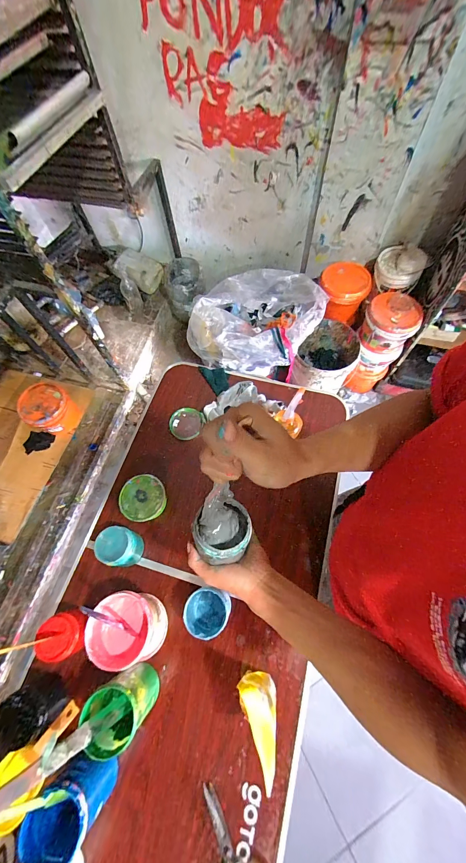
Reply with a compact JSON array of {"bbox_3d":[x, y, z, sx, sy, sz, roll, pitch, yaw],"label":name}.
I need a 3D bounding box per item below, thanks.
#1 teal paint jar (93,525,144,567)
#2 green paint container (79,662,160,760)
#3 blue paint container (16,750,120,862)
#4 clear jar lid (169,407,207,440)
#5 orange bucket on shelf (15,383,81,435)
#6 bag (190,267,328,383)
[{"bbox_3d":[-0.263,0.272,0.705,0.082,0.098,0.079,-1,66,3],"label":"teal paint jar"},{"bbox_3d":[-0.209,0.521,0.571,0.098,0.144,0.094,-1,66,3],"label":"green paint container"},{"bbox_3d":[-0.276,0.639,0.515,0.090,0.120,0.098,26,70,14],"label":"blue paint container"},{"bbox_3d":[-0.137,-0.025,0.890,0.105,0.023,0.095,14,67,9],"label":"clear jar lid"},{"bbox_3d":[-0.895,-0.093,1.492,0.223,0.217,0.221,36,72,17],"label":"orange bucket on shelf"},{"bbox_3d":[0.100,-0.509,1.487,0.606,0.396,0.383,16,68,10],"label":"bag"}]

